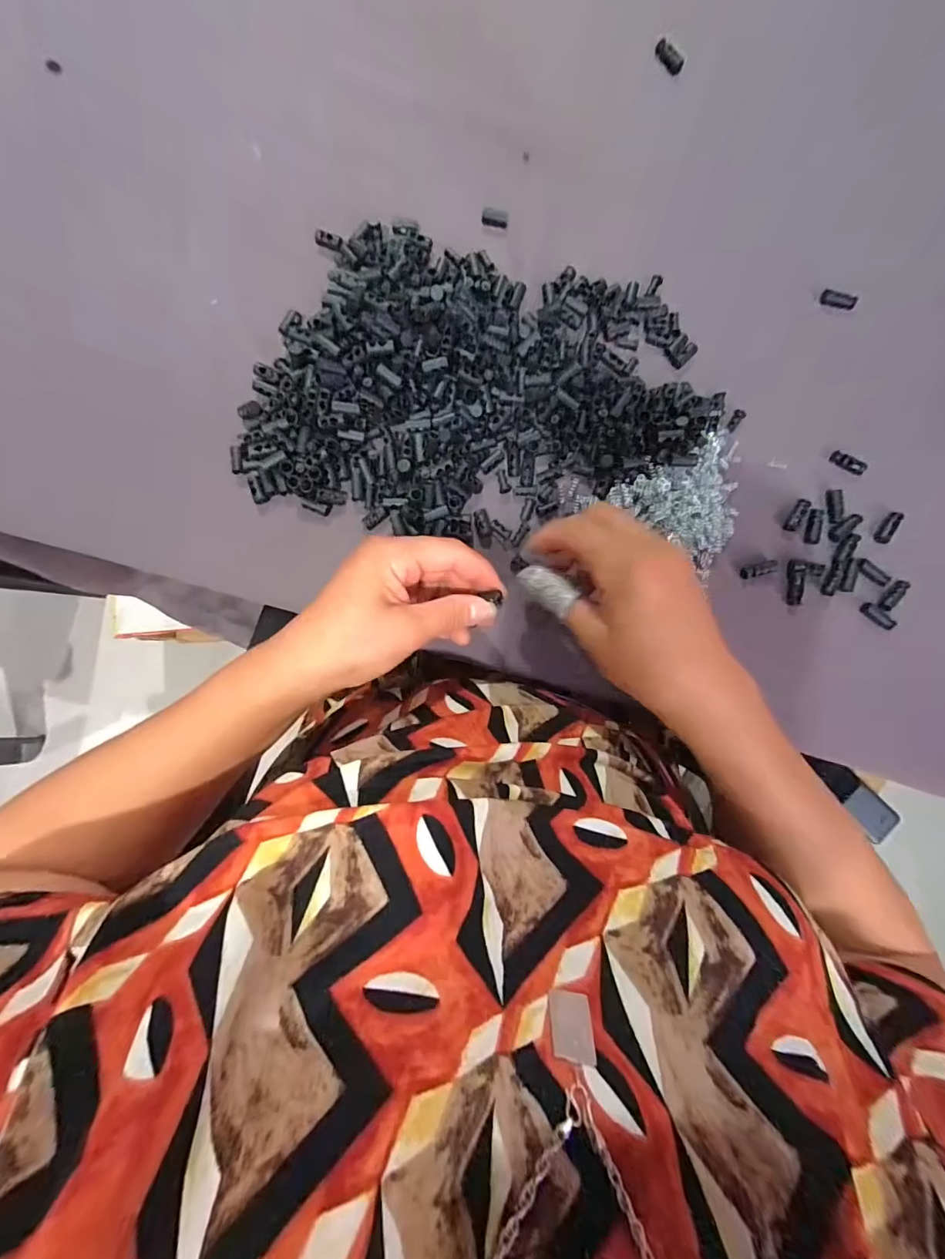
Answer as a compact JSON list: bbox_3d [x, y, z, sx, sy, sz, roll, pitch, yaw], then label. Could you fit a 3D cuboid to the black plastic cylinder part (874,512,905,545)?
[{"bbox_3d":[0.311,-0.077,0.343,0.008,0.011,0.025,31,87,1],"label":"black plastic cylinder part"}]

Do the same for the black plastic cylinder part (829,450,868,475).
[{"bbox_3d":[0.281,-0.125,0.342,0.025,0.010,0.010,30,87,1],"label":"black plastic cylinder part"}]

